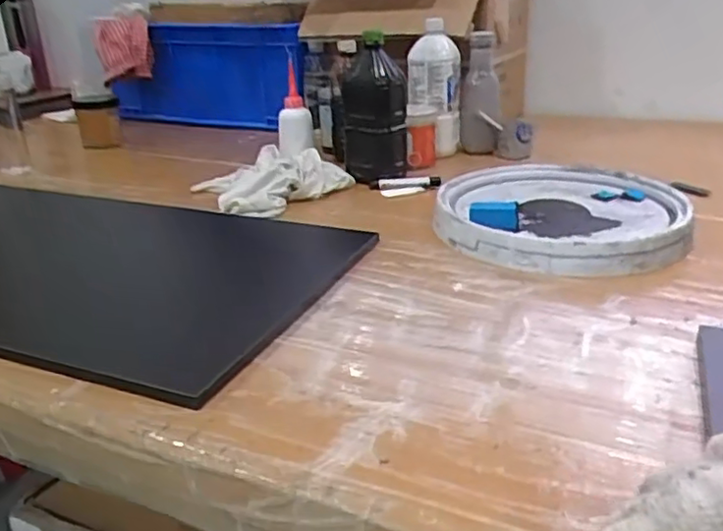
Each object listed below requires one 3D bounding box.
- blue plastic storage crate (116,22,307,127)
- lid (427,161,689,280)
[{"bbox_3d":[-0.344,-0.419,1.453,0.475,0.209,0.091,4,24,13],"label":"blue plastic storage crate"},{"bbox_3d":[0.246,-0.073,0.821,0.285,0.039,0.318,8,25,20],"label":"lid"}]

